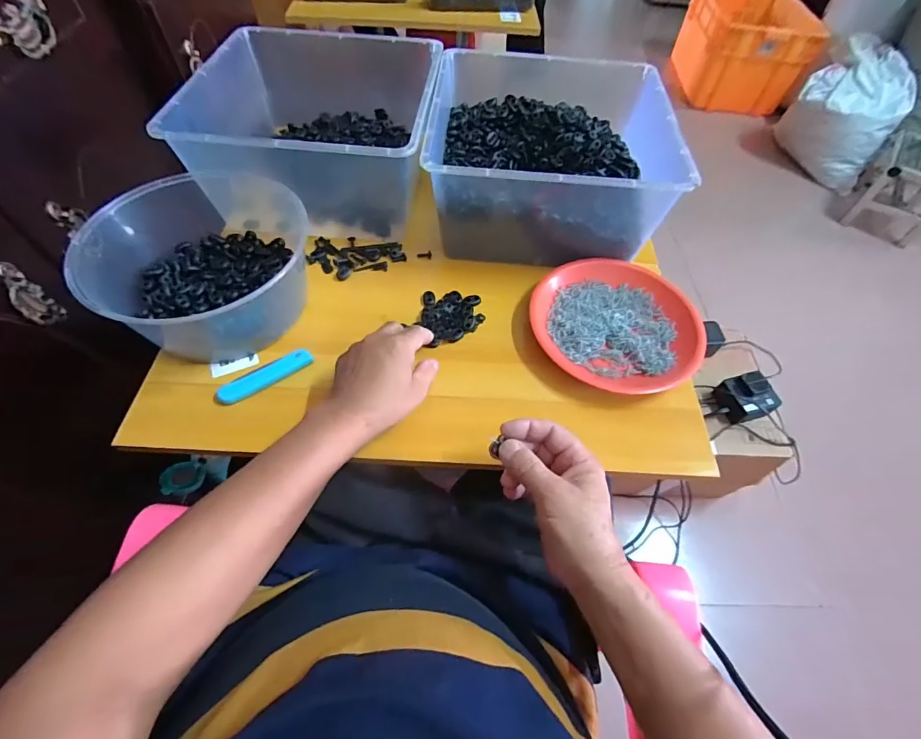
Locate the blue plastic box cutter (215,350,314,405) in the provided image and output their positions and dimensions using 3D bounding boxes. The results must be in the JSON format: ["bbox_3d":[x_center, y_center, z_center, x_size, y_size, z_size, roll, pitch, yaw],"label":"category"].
[{"bbox_3d":[-0.208,0.006,0.467,0.100,0.008,0.023,-29,62,-20],"label":"blue plastic box cutter"}]

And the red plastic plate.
[{"bbox_3d":[0.177,-0.054,0.508,0.180,0.030,0.183,1,56,-2],"label":"red plastic plate"}]

